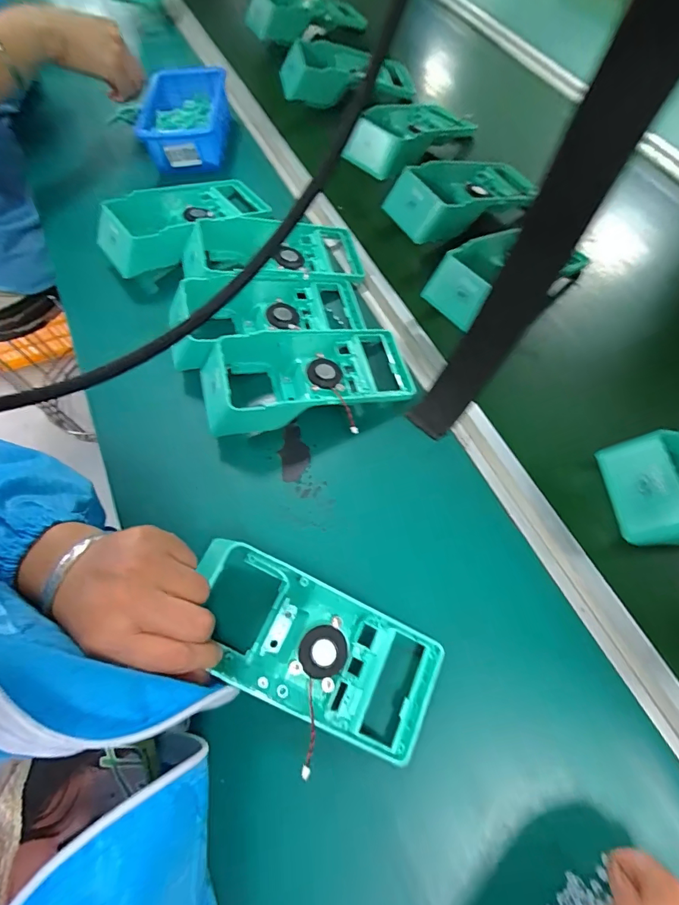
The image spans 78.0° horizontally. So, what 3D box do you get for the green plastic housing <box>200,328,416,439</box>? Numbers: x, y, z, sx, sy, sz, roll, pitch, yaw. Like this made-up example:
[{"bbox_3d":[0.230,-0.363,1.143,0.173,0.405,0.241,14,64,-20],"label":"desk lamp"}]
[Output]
[{"bbox_3d":[-0.030,-0.074,0.387,0.189,0.052,0.090,-16,64,-5],"label":"green plastic housing"}]

